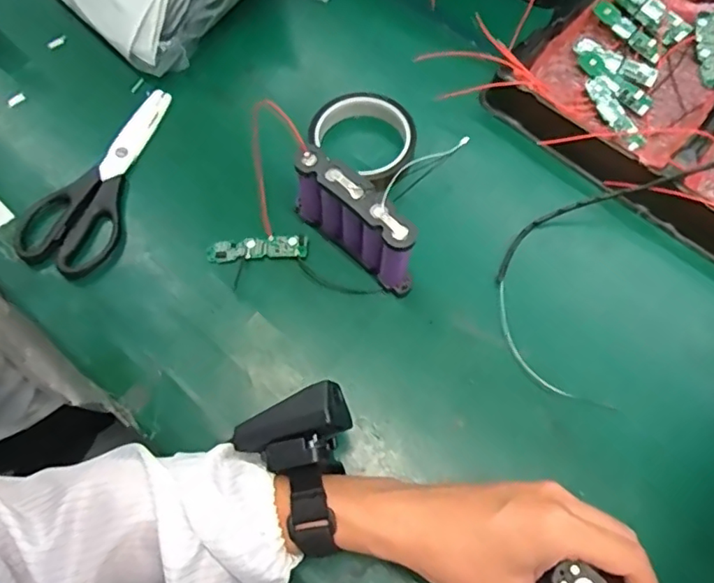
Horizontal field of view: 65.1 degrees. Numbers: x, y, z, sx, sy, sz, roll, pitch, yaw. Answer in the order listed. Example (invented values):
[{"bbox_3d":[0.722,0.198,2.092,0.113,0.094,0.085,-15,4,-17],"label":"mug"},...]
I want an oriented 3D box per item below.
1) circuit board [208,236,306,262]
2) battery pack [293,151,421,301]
[{"bbox_3d":[-0.081,-0.035,0.454,0.080,0.006,0.019,-2,68,-1],"label":"circuit board"},{"bbox_3d":[0.000,-0.052,0.421,0.109,0.081,0.024,39,73,14],"label":"battery pack"}]

